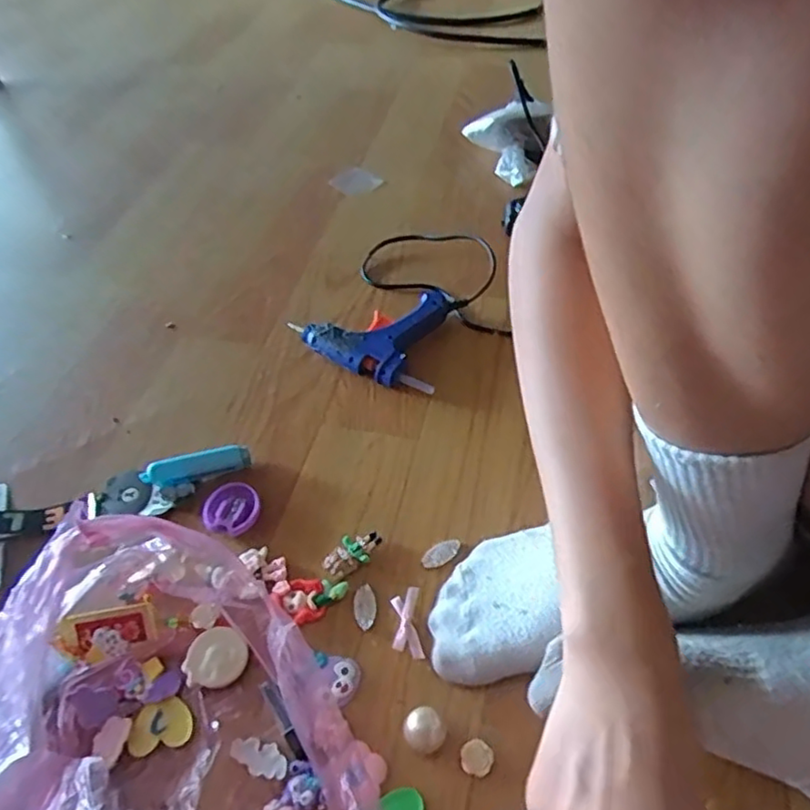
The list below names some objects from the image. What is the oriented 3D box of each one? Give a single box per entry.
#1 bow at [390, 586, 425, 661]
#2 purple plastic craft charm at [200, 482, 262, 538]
[{"bbox_3d":[0.001,0.139,0.421,0.018,0.004,0.046,-6,53,1],"label":"bow"},{"bbox_3d":[-0.124,0.076,0.476,0.036,0.015,0.041,14,56,16],"label":"purple plastic craft charm"}]

